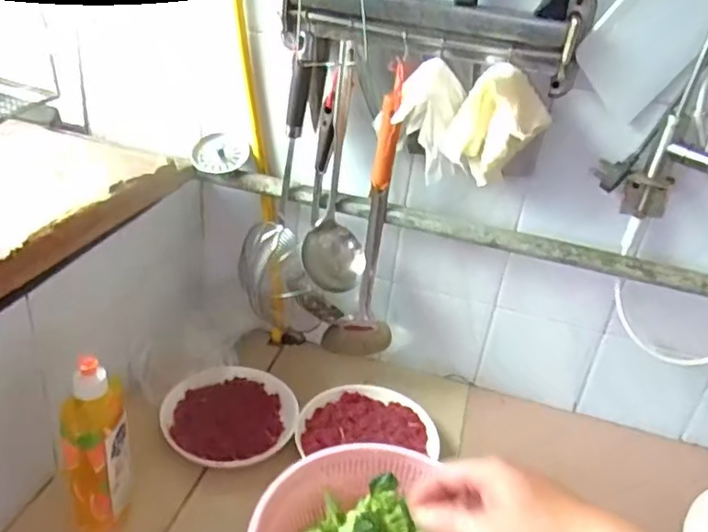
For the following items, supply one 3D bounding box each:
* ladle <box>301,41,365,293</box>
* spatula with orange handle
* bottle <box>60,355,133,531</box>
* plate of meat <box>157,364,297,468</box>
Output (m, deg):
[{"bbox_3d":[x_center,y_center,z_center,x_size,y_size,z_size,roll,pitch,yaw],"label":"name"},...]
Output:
[{"bbox_3d":[-0.013,-0.108,0.746,0.074,0.285,0.063,9,30,3],"label":"ladle"},{"bbox_3d":[0.022,-0.039,0.801,0.080,0.422,0.050,-10,35,-27],"label":"spatula with orange handle"},{"bbox_3d":[-0.256,0.179,0.617,0.060,0.196,0.055,-9,34,-26],"label":"bottle"},{"bbox_3d":[-0.154,0.192,0.802,0.165,0.031,0.151,6,30,-3],"label":"plate of meat"}]

